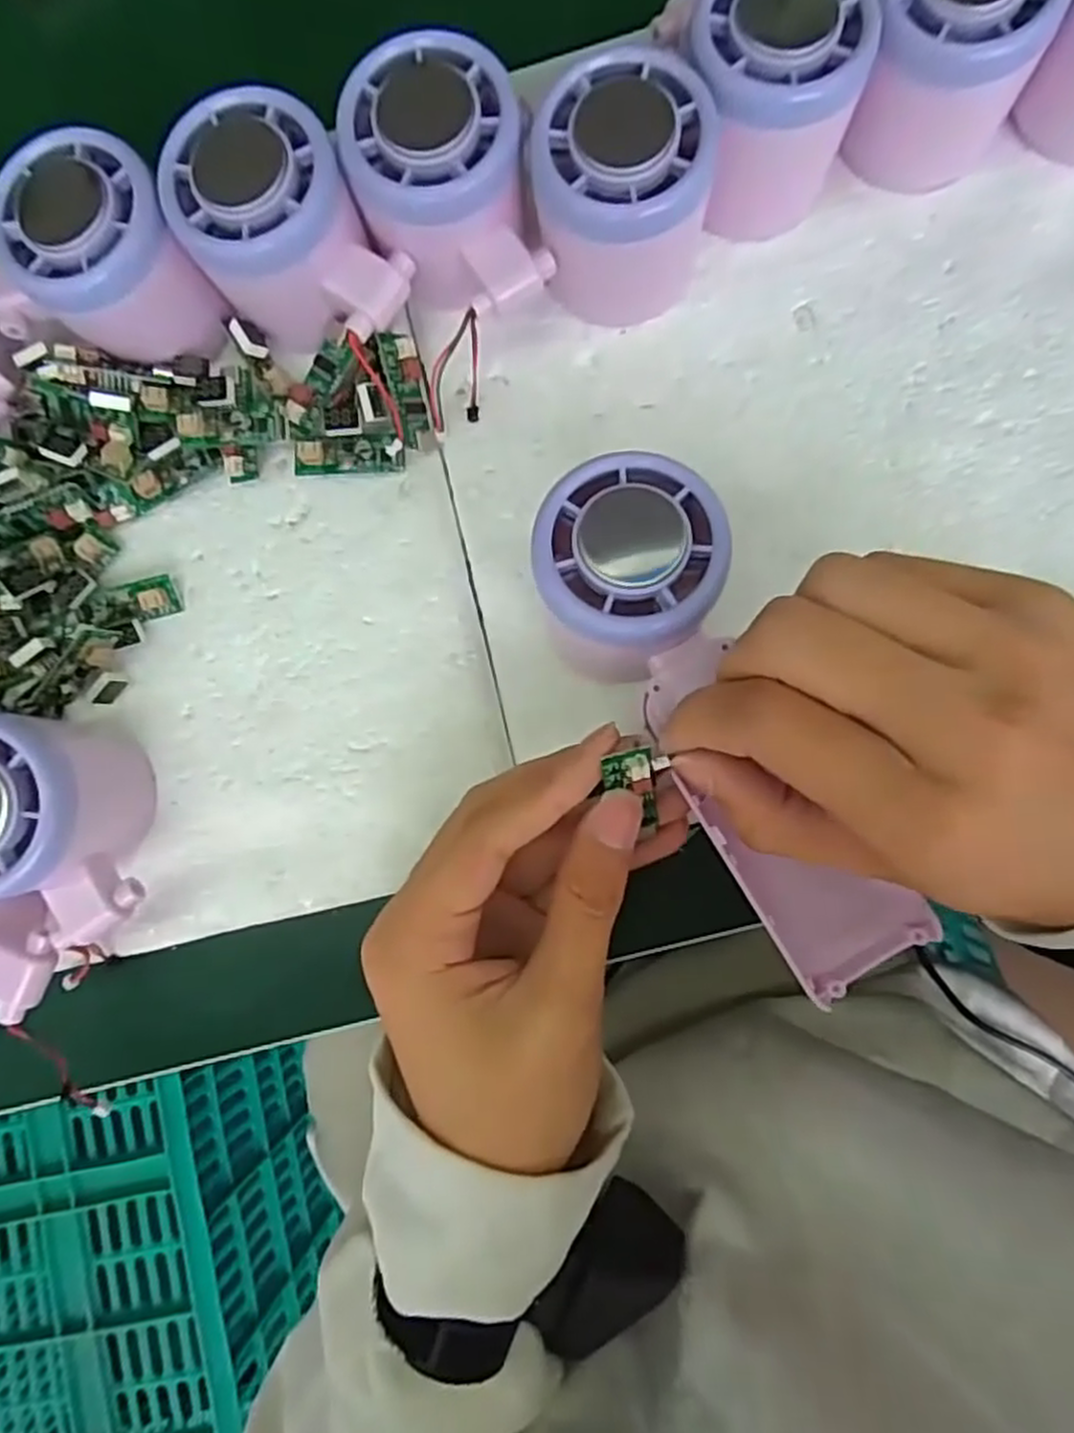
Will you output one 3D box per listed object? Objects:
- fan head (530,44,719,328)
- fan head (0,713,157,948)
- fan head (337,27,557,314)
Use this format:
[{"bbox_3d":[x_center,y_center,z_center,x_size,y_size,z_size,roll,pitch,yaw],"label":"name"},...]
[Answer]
[{"bbox_3d":[0.028,-0.167,0.247,0.057,0.056,0.054,4,86,4],"label":"fan head"},{"bbox_3d":[-0.162,0.038,0.245,0.054,0.055,0.074,-11,85,3],"label":"fan head"},{"bbox_3d":[-0.029,-0.167,0.250,0.056,0.057,0.071,-15,85,3],"label":"fan head"}]

